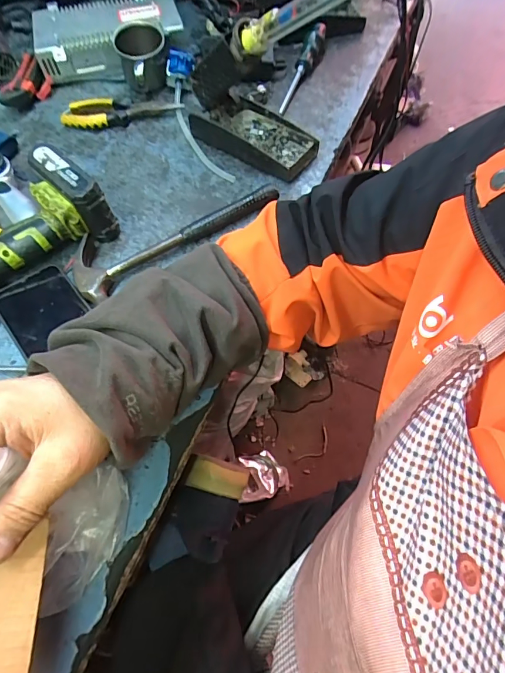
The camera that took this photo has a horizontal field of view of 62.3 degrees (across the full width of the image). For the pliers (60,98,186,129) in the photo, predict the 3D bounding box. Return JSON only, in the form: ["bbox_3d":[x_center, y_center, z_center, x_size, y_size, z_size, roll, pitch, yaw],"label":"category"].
[{"bbox_3d":[-0.187,-0.326,0.595,0.163,0.016,0.057,-17,62,-7],"label":"pliers"}]

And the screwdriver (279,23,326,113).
[{"bbox_3d":[0.076,-0.411,0.639,0.028,0.035,0.220,17,63,10],"label":"screwdriver"}]

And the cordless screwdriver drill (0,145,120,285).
[{"bbox_3d":[-0.265,-0.100,0.438,0.117,0.073,0.212,39,70,20],"label":"cordless screwdriver drill"}]

